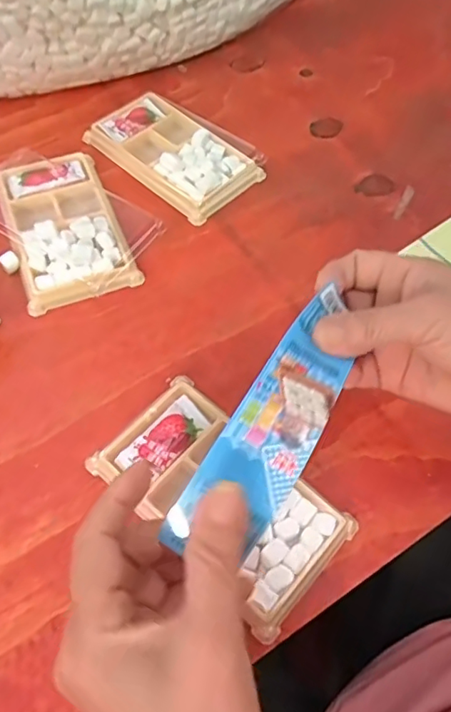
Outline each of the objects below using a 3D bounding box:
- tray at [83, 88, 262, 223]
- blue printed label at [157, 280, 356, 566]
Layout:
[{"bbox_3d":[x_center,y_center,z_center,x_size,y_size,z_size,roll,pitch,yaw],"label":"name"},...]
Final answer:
[{"bbox_3d":[-0.044,-0.169,0.443,0.133,0.017,0.076,40,66,19],"label":"tray"},{"bbox_3d":[0.030,0.022,0.250,0.038,0.008,0.142,34,54,3],"label":"blue printed label"}]

